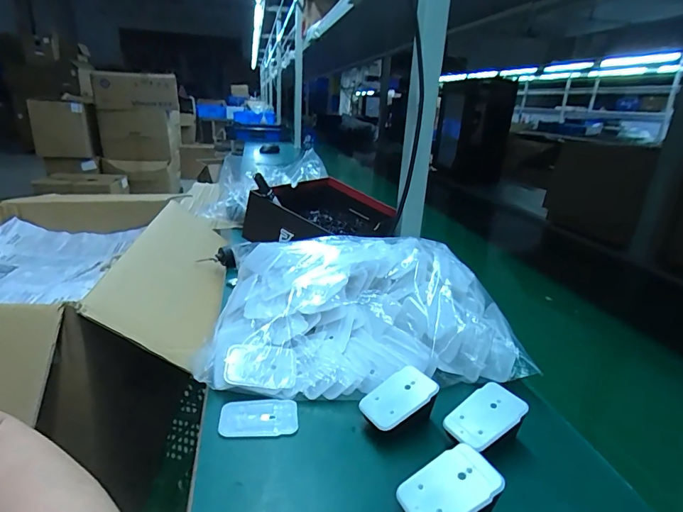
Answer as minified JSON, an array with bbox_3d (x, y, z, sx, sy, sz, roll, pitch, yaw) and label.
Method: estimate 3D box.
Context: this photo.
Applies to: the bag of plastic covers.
[{"bbox_3d":[0.021,0.057,0.521,0.340,0.112,0.253,1,21,-4],"label":"bag of plastic covers"}]

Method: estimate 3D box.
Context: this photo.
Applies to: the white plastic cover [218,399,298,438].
[{"bbox_3d":[-0.078,0.153,0.388,0.071,0.007,0.043,1,21,-5],"label":"white plastic cover"}]

